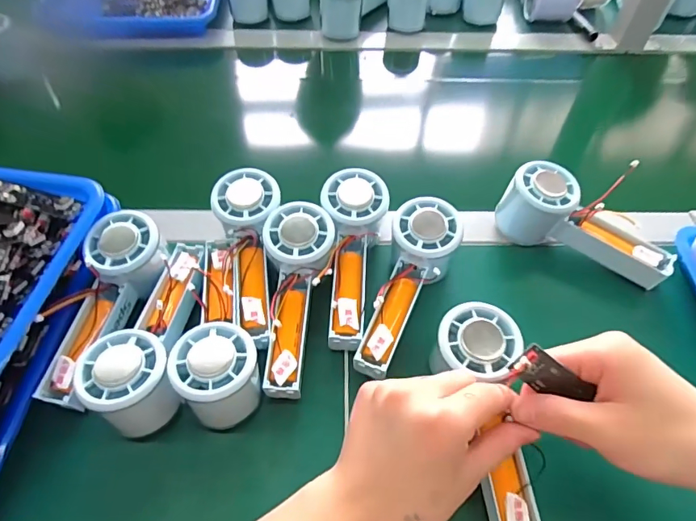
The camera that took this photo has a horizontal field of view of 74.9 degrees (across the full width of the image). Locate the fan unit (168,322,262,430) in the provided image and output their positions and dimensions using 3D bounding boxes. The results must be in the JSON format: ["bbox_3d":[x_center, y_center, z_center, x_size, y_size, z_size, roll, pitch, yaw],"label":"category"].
[{"bbox_3d":[-0.093,0.083,0.329,0.055,0.067,0.057,1,54,-1],"label":"fan unit"}]

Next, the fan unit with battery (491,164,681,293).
[{"bbox_3d":[0.217,-0.037,0.413,0.149,0.060,0.050,23,57,15],"label":"fan unit with battery"}]

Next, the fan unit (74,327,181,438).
[{"bbox_3d":[-0.151,0.088,0.325,0.053,0.066,0.057,1,54,-1],"label":"fan unit"}]

